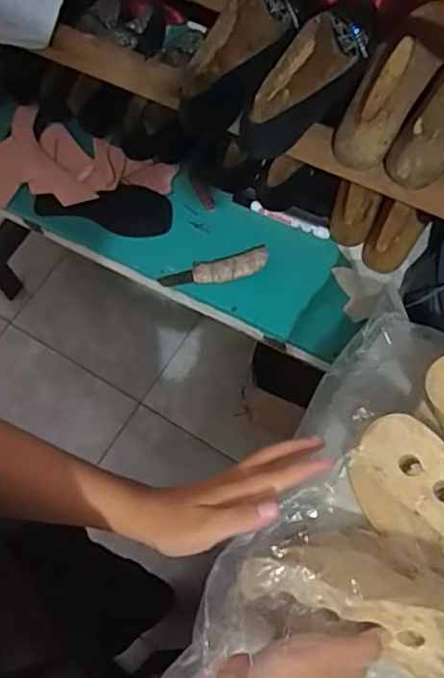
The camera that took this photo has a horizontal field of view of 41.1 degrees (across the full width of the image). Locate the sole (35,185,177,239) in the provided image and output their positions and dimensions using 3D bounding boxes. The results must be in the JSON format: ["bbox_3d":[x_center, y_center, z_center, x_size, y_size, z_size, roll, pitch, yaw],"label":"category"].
[{"bbox_3d":[-0.171,-0.193,0.861,0.199,0.013,0.084,7,68,6],"label":"sole"}]

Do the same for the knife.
[{"bbox_3d":[-0.009,-0.094,0.807,0.149,0.021,0.040,-14,67,-4],"label":"knife"}]

